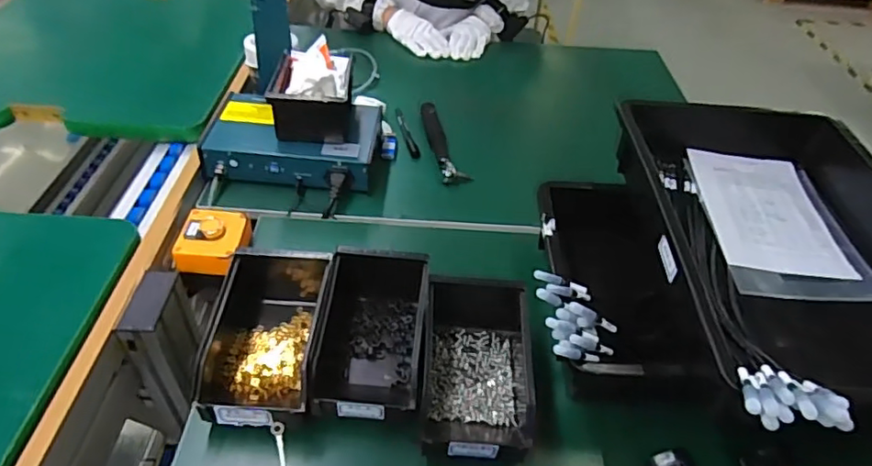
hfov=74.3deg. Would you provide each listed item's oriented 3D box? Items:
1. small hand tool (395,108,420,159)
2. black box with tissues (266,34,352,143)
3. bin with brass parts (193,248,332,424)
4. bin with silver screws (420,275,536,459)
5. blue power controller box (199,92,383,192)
[{"bbox_3d":[-0.049,-0.164,0.934,0.015,0.008,0.136,-9,45,-15],"label":"small hand tool"},{"bbox_3d":[-0.174,-0.201,0.822,0.102,0.088,0.141,1,43,-5],"label":"black box with tissues"},{"bbox_3d":[-0.169,0.100,0.596,0.109,0.080,0.200,3,43,-3],"label":"bin with brass parts"},{"bbox_3d":[0.039,0.126,0.589,0.106,0.082,0.210,4,43,-1],"label":"bin with silver screws"},{"bbox_3d":[-0.200,-0.136,0.827,0.229,0.058,0.154,6,43,1],"label":"blue power controller box"}]

